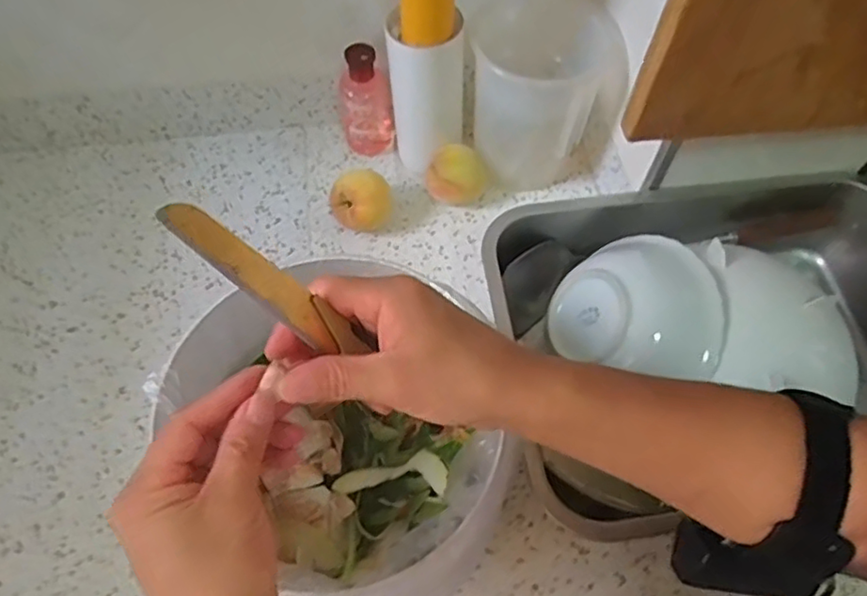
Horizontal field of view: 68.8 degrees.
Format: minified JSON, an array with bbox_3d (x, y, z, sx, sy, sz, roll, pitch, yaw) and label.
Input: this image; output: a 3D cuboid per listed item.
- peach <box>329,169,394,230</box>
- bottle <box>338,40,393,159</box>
[{"bbox_3d":[-0.074,-0.093,0.657,0.061,0.065,0.055,-8,61,-6],"label":"peach"},{"bbox_3d":[-0.074,-0.214,0.690,0.055,0.124,0.048,-6,61,-5],"label":"bottle"}]

